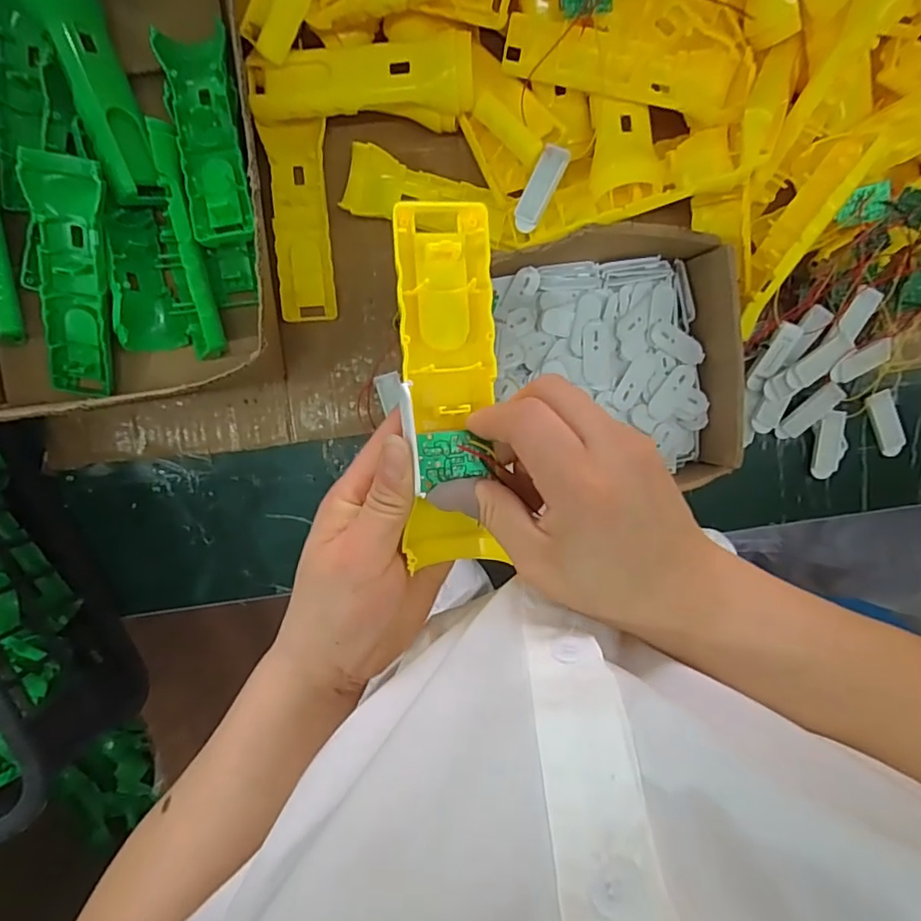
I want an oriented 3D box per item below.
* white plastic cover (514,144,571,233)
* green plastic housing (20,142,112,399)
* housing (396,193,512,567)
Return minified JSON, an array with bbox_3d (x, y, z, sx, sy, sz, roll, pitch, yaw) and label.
[{"bbox_3d":[0.057,-0.195,0.403,0.019,0.010,0.060,27,107,-4],"label":"white plastic cover"},{"bbox_3d":[-0.279,-0.127,0.413,0.045,0.032,0.169,7,110,-3],"label":"green plastic housing"},{"bbox_3d":[-0.005,-0.033,0.258,0.042,0.028,0.164,-1,94,-2],"label":"housing"}]

